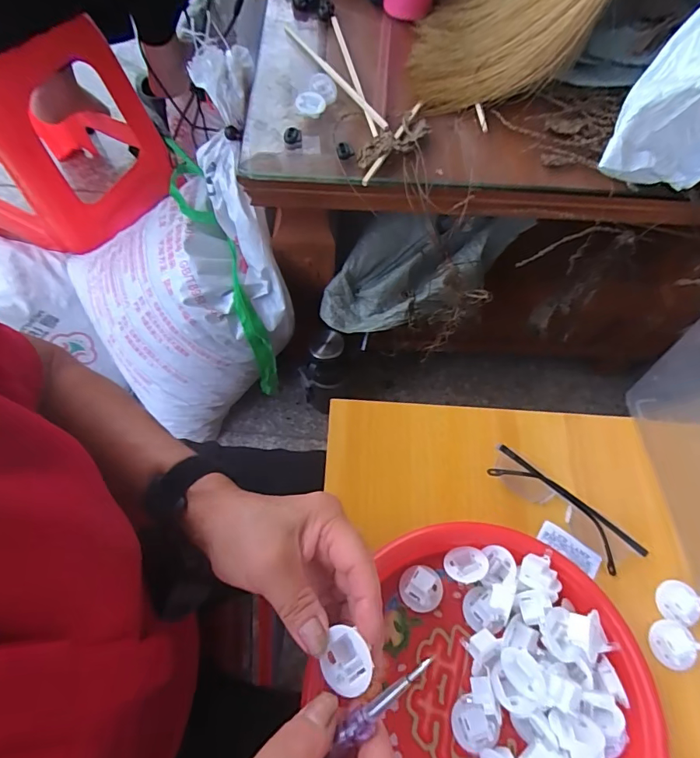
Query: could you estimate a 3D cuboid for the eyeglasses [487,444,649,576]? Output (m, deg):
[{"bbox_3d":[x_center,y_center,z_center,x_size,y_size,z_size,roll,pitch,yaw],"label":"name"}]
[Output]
[{"bbox_3d":[0.176,0.108,0.374,0.133,0.034,0.025,37,70,13],"label":"eyeglasses"}]

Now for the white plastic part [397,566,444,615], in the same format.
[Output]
[{"bbox_3d":[0.055,0.161,0.345,0.032,0.008,0.032,1,67,-2],"label":"white plastic part"}]

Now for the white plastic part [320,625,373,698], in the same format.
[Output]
[{"bbox_3d":[-0.001,0.151,0.240,0.026,0.013,0.030,11,67,2],"label":"white plastic part"}]

